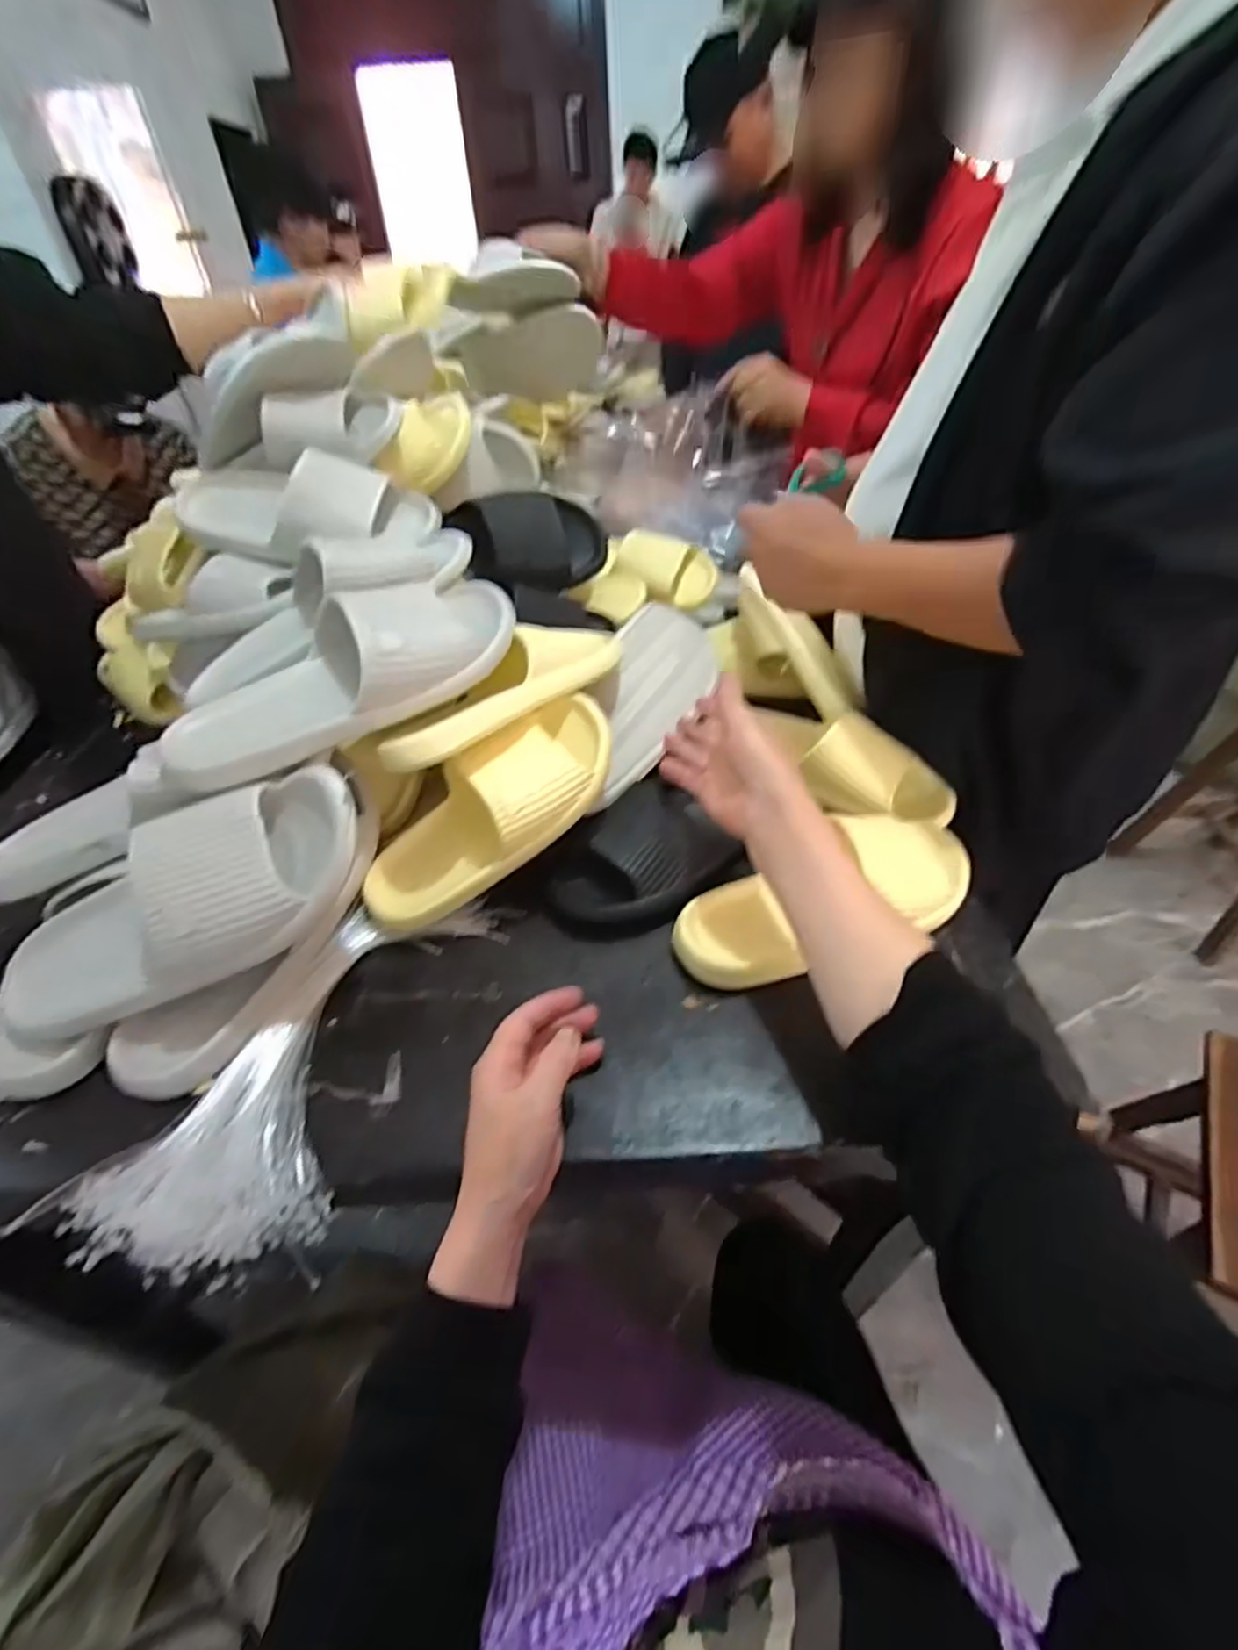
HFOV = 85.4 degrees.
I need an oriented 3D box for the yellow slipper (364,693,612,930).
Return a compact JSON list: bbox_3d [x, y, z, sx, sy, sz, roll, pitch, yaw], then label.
[{"bbox_3d":[-0.109,-0.013,0.546,0.246,0.072,0.093,-41,48,1],"label":"yellow slipper"}]

